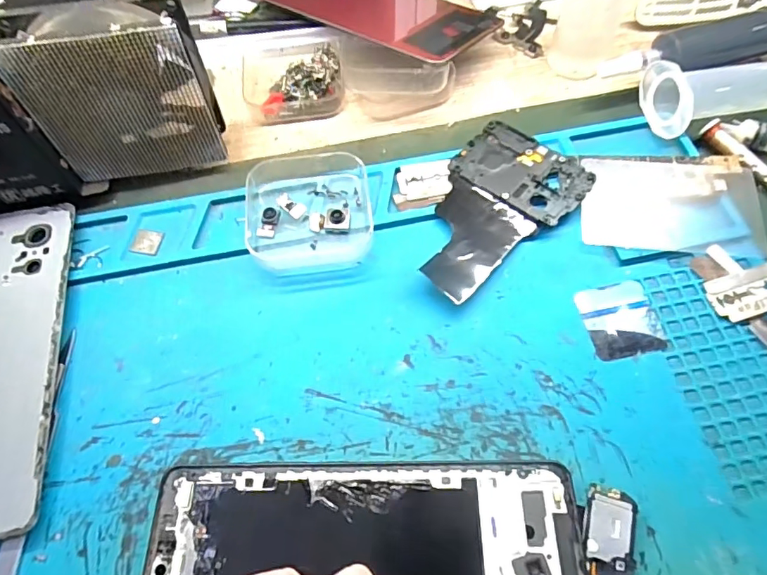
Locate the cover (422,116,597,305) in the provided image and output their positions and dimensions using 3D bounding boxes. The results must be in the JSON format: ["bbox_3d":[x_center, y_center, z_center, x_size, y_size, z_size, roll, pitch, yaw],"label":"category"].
[{"bbox_3d":[0.053,-0.042,0.257,0.066,0.009,0.105,40,72,19],"label":"cover"}]

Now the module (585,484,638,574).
[{"bbox_3d":[0.083,0.107,0.181,0.018,0.007,0.062,11,65,7],"label":"module"}]

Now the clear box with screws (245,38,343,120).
[{"bbox_3d":[-0.057,-0.132,0.311,0.063,0.023,0.059,-7,64,-2],"label":"clear box with screws"}]

